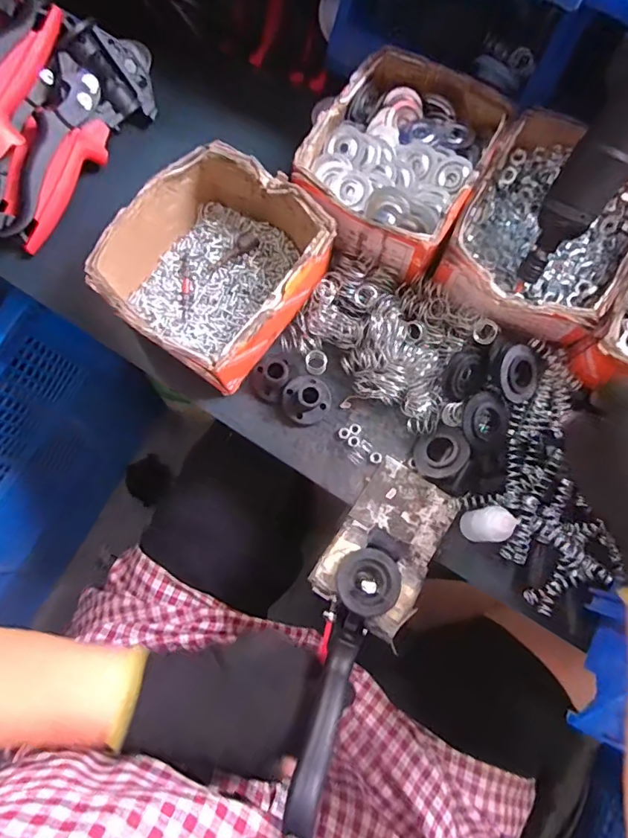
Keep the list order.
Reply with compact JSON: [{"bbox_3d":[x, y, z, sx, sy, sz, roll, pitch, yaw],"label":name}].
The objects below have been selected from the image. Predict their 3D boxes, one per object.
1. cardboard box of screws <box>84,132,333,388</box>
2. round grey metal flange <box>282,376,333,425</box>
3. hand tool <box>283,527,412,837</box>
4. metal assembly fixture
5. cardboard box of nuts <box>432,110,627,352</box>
[{"bbox_3d":[-0.081,-0.125,0.401,0.142,0.065,0.161,39,79,7],"label":"cardboard box of screws"},{"bbox_3d":[-0.006,-0.019,0.407,0.041,0.018,0.039,4,77,0],"label":"round grey metal flange"},{"bbox_3d":[0.019,0.170,0.337,0.045,0.037,0.188,23,56,4],"label":"hand tool"},{"bbox_3d":[0.059,0.097,0.383,0.076,0.033,0.123,33,79,6],"label":"metal assembly fixture"},{"bbox_3d":[0.194,-0.156,0.405,0.136,0.049,0.181,28,78,5],"label":"cardboard box of nuts"}]

